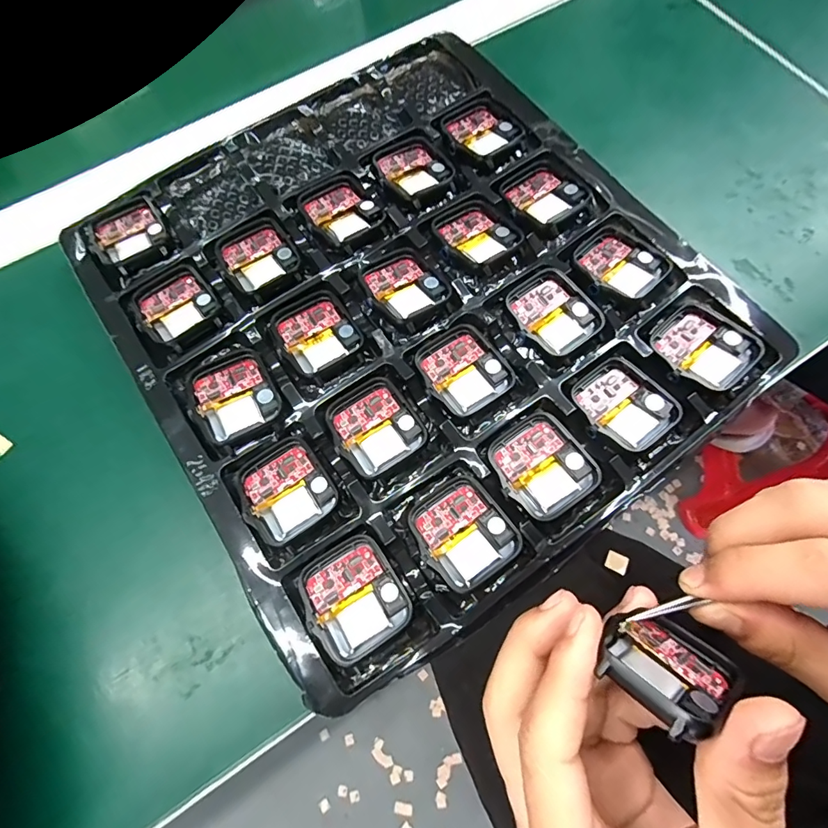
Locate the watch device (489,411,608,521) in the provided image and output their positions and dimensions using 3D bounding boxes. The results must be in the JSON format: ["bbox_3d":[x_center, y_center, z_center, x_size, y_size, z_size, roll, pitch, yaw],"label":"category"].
[{"bbox_3d":[0.056,0.022,0.196,0.036,0.008,0.042,-36,74,-11],"label":"watch device"}]

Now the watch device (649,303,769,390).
[{"bbox_3d":[0.140,-0.032,0.214,0.035,0.010,0.043,-41,75,-12],"label":"watch device"}]

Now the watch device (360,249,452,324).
[{"bbox_3d":[-0.005,-0.066,0.227,0.037,0.006,0.040,-34,73,-10],"label":"watch device"}]

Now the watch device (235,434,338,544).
[{"bbox_3d":[-0.058,0.033,0.199,0.037,0.008,0.041,-34,73,-10],"label":"watch device"}]

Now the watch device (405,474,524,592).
[{"bbox_3d":[0.021,0.050,0.190,0.037,0.006,0.041,-33,73,-10],"label":"watch device"}]

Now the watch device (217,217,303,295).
[{"bbox_3d":[-0.082,-0.084,0.236,0.036,0.006,0.043,-33,73,-10],"label":"watch device"}]

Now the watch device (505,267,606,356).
[{"bbox_3d":[0.068,-0.051,0.221,0.035,0.008,0.042,-34,73,-10],"label":"watch device"}]

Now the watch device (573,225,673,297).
[{"bbox_3d":[0.105,-0.078,0.230,0.036,0.007,0.042,-42,75,-12],"label":"watch device"}]

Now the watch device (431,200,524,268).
[{"bbox_3d":[0.032,-0.095,0.237,0.037,0.008,0.040,-37,74,-11],"label":"watch device"}]

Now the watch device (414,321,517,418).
[{"bbox_3d":[0.023,-0.021,0.217,0.037,0.011,0.042,-35,74,-10],"label":"watch device"}]

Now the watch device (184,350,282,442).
[{"bbox_3d":[-0.084,-0.009,0.211,0.036,0.006,0.041,-29,73,-9],"label":"watch device"}]

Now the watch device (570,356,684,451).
[{"bbox_3d":[0.098,-0.005,0.208,0.037,0.009,0.042,-35,74,-10],"label":"watch device"}]

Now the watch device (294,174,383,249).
[{"bbox_3d":[-0.040,-0.111,0.244,0.037,0.007,0.043,-36,74,-11],"label":"watch device"}]

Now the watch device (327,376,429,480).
[{"bbox_3d":[-0.019,0.006,0.208,0.036,0.009,0.041,-37,74,-11],"label":"watch device"}]

